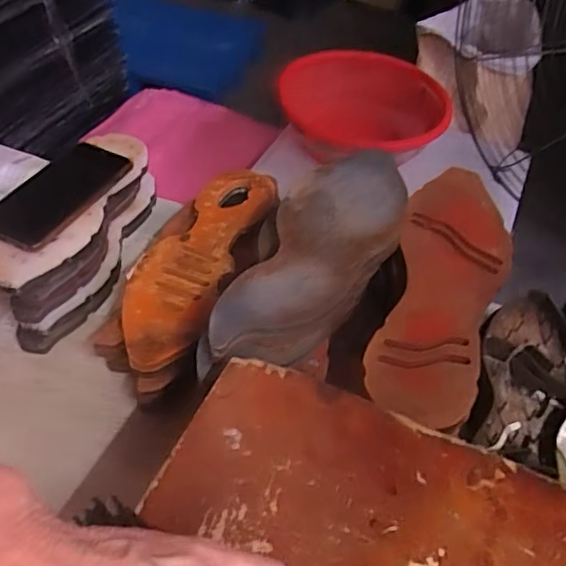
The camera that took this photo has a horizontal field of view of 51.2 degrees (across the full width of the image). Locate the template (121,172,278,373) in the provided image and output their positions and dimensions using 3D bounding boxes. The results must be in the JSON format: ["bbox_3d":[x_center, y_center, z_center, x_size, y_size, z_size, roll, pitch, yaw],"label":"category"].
[{"bbox_3d":[-0.088,-0.031,0.618,0.090,0.016,0.285,18,49,10],"label":"template"}]

